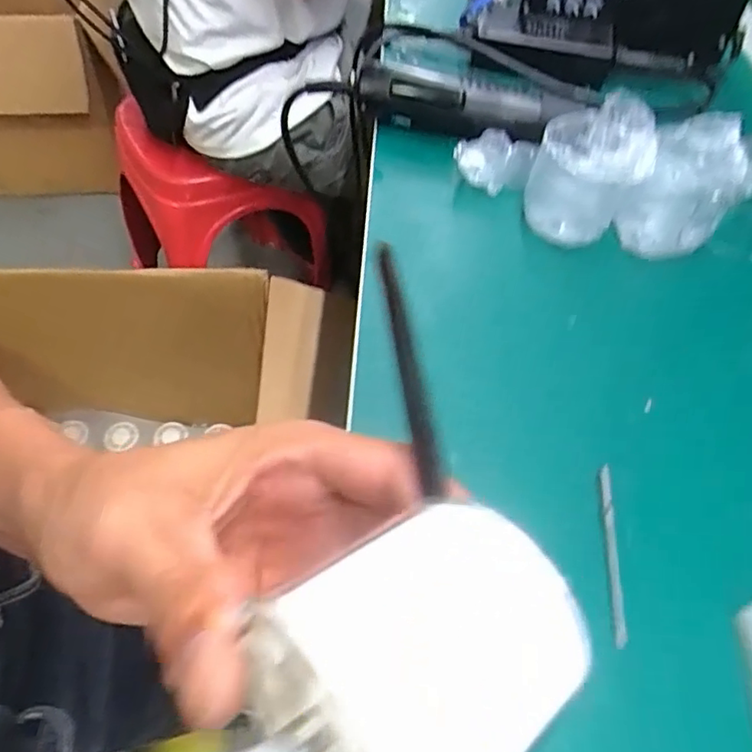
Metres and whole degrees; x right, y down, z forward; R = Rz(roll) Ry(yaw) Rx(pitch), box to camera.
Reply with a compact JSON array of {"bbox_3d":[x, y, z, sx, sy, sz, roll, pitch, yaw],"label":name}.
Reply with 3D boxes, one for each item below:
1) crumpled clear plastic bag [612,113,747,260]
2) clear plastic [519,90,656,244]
[{"bbox_3d":[0.191,-0.114,0.364,0.061,0.065,0.061,26,57,13],"label":"crumpled clear plastic bag"},{"bbox_3d":[0.131,-0.126,0.362,0.065,0.076,0.047,22,56,11],"label":"clear plastic"}]

